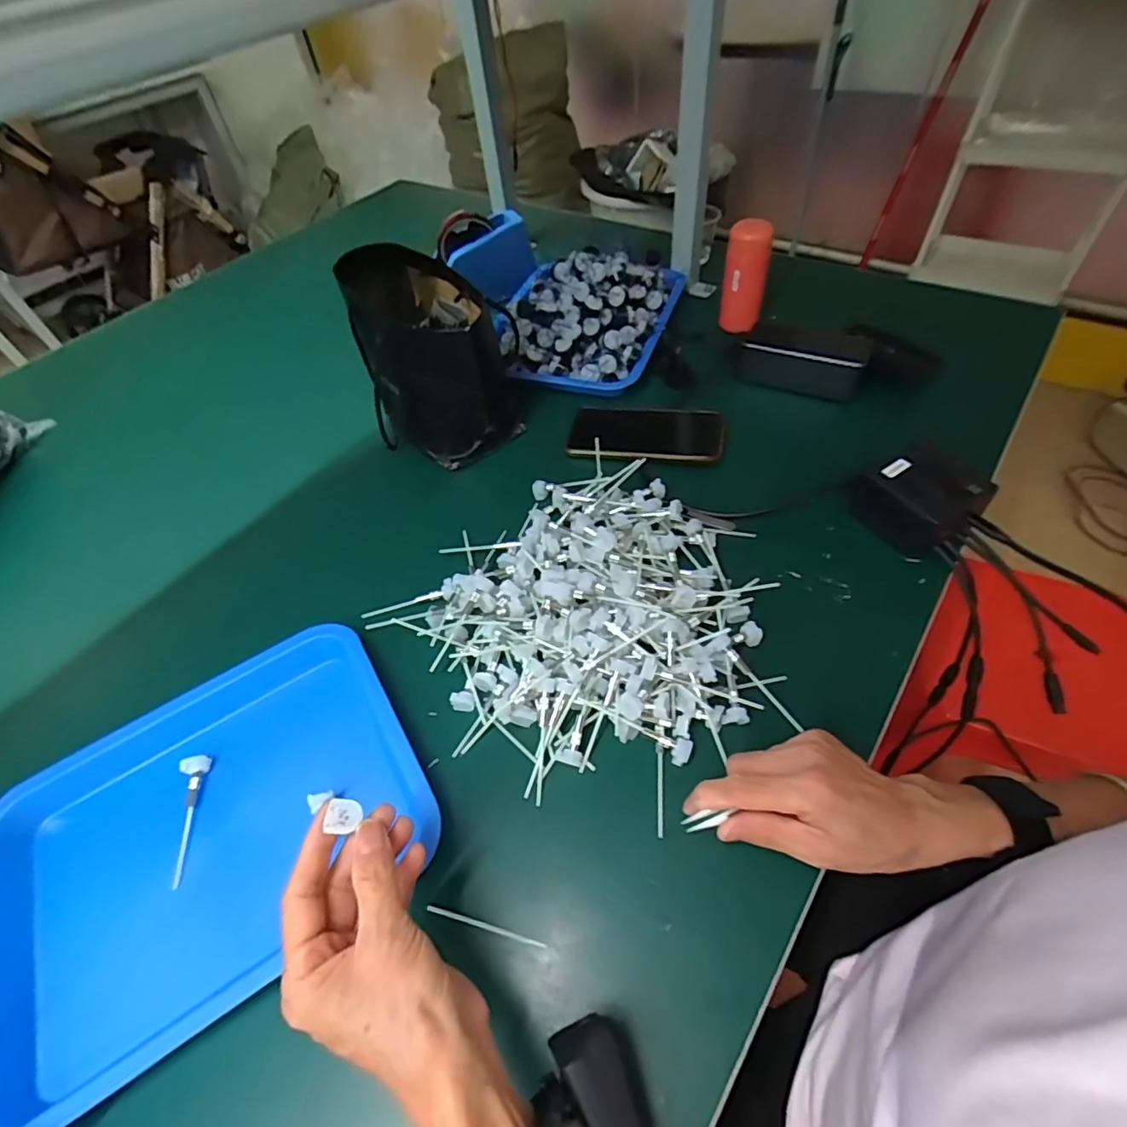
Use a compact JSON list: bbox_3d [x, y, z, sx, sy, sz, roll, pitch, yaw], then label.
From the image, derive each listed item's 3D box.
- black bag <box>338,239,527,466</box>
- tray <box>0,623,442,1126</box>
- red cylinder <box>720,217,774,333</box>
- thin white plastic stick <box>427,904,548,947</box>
[{"bbox_3d":[-0.152,-0.216,0.593,0.131,0.162,0.179,-36,57,-20],"label":"black bag"},{"bbox_3d":[-0.252,0.181,0.388,0.285,0.025,0.222,-32,56,-18],"label":"tray"},{"bbox_3d":[0.221,-0.347,0.670,0.051,0.108,0.039,8,54,12],"label":"red cylinder"},{"bbox_3d":[-0.049,0.225,0.343,0.079,0.004,0.004,9,54,13],"label":"thin white plastic stick"}]

